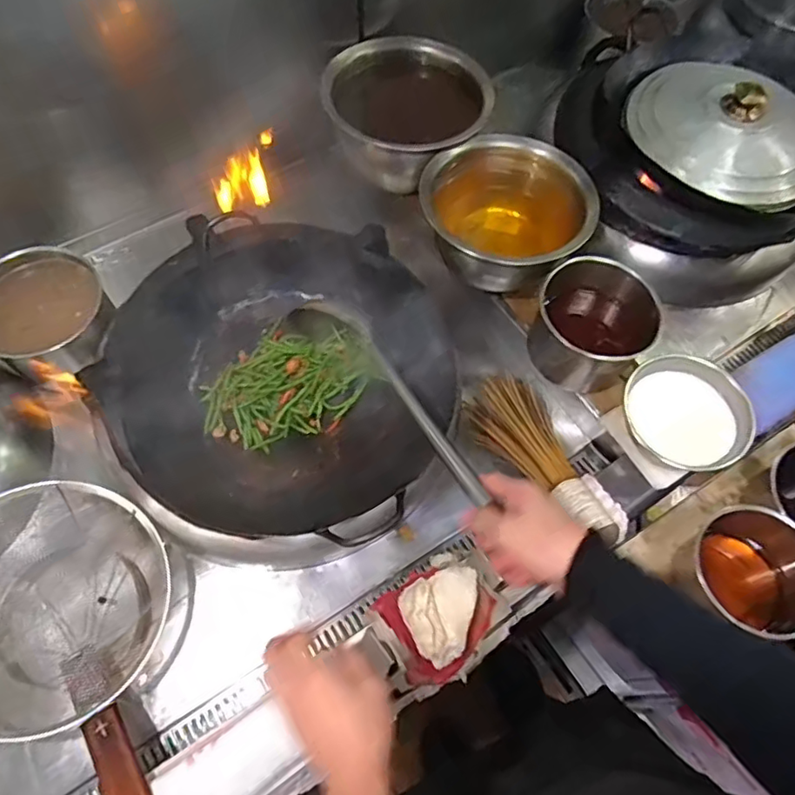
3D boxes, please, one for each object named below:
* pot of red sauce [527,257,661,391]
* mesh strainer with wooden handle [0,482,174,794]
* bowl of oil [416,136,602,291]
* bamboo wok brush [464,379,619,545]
[{"bbox_3d":[0.286,-0.101,0.851,0.165,0.119,0.157,0,63,0],"label":"pot of red sauce"},{"bbox_3d":[-0.353,0.352,0.653,0.280,0.172,0.614,-34,56,-16],"label":"mesh strainer with wooden handle"},{"bbox_3d":[0.177,-0.272,0.906,0.245,0.177,0.208,-33,68,-16],"label":"bowl of oil"},{"bbox_3d":[0.209,0.082,0.809,0.100,0.055,0.281,-26,49,-13],"label":"bamboo wok brush"}]

